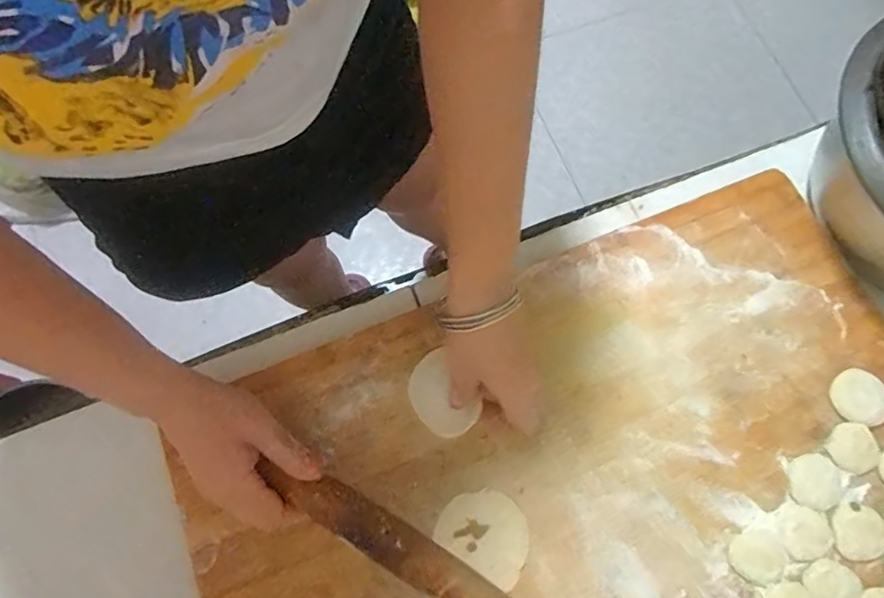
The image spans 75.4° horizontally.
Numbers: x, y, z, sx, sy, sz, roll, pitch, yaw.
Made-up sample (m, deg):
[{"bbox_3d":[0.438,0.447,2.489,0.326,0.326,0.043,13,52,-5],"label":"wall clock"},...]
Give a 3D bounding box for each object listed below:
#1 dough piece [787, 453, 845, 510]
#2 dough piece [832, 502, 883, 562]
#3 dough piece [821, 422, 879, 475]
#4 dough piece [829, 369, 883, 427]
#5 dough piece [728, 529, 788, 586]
[{"bbox_3d":[0.271,0.132,0.414,0.037,0.005,0.037,0,74,1],"label":"dough piece"},{"bbox_3d":[0.293,0.164,0.400,0.036,0.004,0.037,0,74,1],"label":"dough piece"},{"bbox_3d":[0.301,0.110,0.419,0.034,0.006,0.034,0,74,1],"label":"dough piece"},{"bbox_3d":[0.314,0.074,0.428,0.039,0.007,0.041,0,74,1],"label":"dough piece"},{"bbox_3d":[0.221,0.179,0.398,0.034,0.014,0.037,0,74,1],"label":"dough piece"}]

